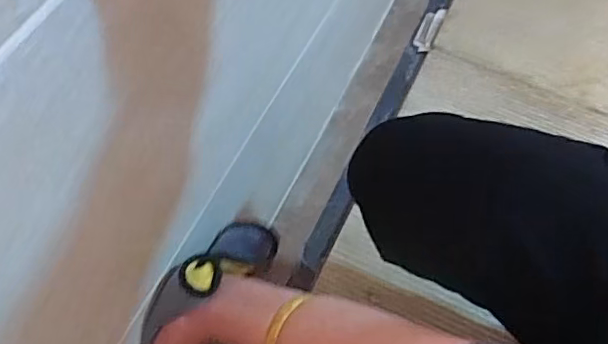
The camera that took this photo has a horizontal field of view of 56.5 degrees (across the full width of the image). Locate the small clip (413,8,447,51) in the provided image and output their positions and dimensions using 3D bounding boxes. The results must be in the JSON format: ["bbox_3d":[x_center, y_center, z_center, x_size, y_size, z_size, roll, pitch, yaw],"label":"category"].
[{"bbox_3d":[0.223,-0.254,1.014,0.034,0.017,0.114,21,63,9],"label":"small clip"}]

